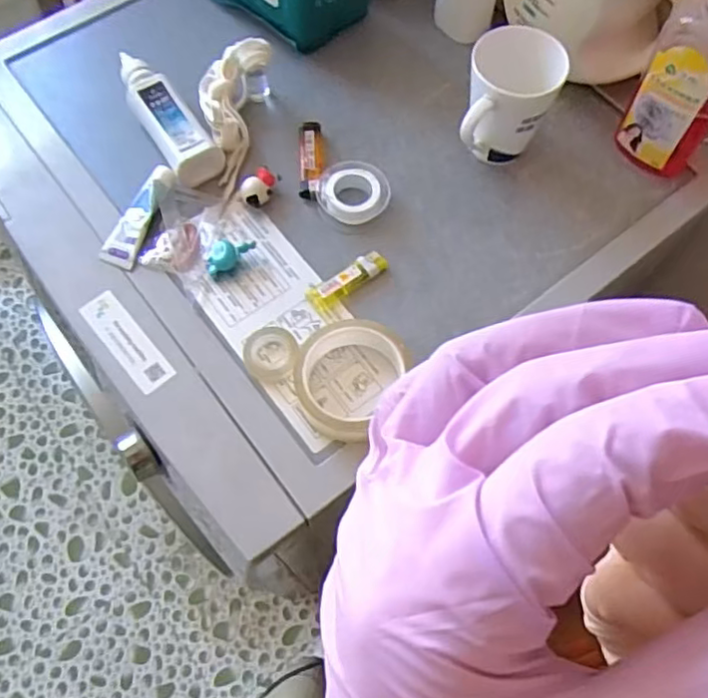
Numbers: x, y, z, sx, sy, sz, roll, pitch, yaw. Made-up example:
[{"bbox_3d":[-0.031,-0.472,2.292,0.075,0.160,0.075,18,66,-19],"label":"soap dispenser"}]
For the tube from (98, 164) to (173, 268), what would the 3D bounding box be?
[{"bbox_3d":[-0.197,-0.122,0.586,0.032,0.015,0.101,18,68,6],"label":"tube"}]

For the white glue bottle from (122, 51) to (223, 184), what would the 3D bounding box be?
[{"bbox_3d":[-0.184,-0.225,0.623,0.047,0.041,0.161,-33,72,-14],"label":"white glue bottle"}]

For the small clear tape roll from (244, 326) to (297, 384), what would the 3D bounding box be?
[{"bbox_3d":[-0.070,0.003,0.544,0.047,0.009,0.051,12,68,4],"label":"small clear tape roll"}]

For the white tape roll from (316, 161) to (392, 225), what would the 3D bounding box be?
[{"bbox_3d":[0.000,-0.147,0.600,0.067,0.022,0.058,5,67,1],"label":"white tape roll"}]

